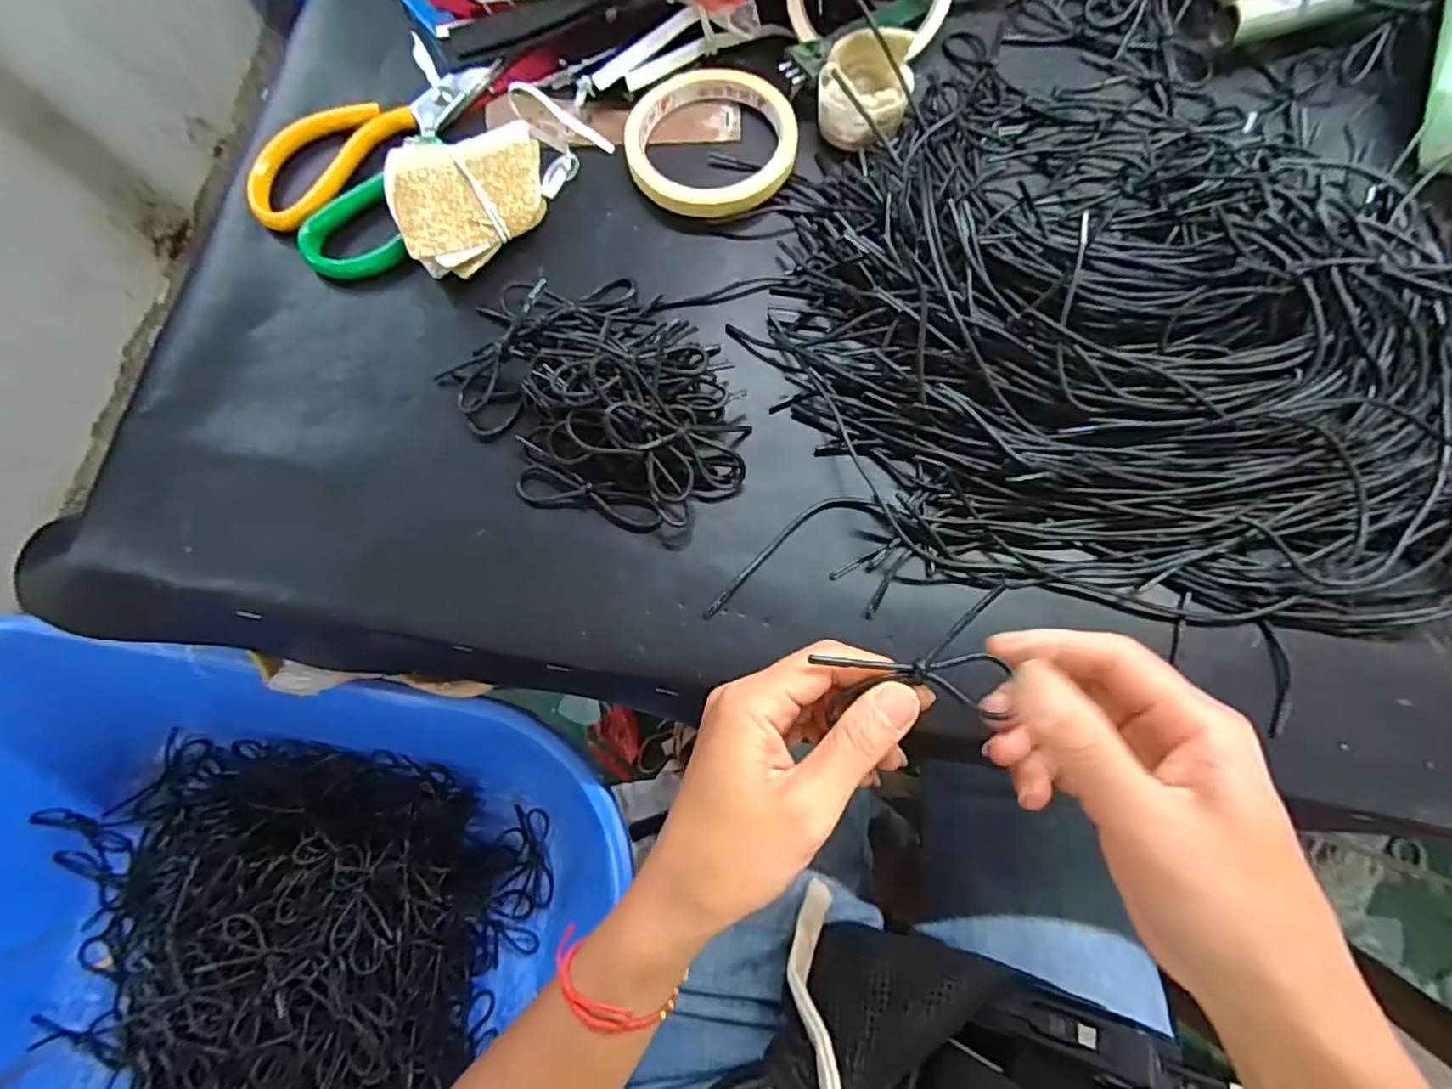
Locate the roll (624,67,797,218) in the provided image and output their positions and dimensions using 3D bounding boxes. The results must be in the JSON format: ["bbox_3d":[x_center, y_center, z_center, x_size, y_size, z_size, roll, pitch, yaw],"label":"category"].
[{"bbox_3d":[-0.009,-0.228,0.351,0.092,0.014,0.095,0,77,2],"label":"roll"}]

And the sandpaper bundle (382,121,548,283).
[{"bbox_3d":[-0.133,-0.183,0.337,0.079,0.010,0.068,-20,89,-15],"label":"sandpaper bundle"}]

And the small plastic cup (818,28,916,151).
[{"bbox_3d":[0.074,-0.243,0.344,0.047,0.038,0.046,0,77,2],"label":"small plastic cup"}]

